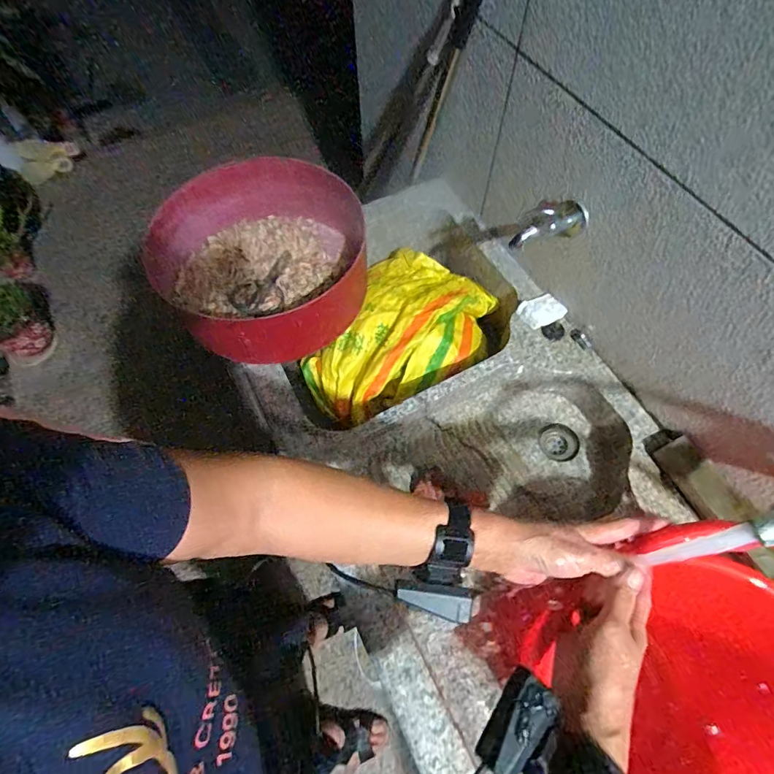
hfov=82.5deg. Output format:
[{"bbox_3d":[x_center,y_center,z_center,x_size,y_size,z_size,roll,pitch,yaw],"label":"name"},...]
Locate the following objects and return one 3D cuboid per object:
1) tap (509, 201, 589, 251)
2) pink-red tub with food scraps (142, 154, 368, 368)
[{"bbox_3d":[0.233,-0.240,0.642,0.121,0.080,0.041,-21,64,-28],"label":"tap"},{"bbox_3d":[-0.199,-0.214,0.752,0.304,0.150,0.294,-1,64,1],"label":"pink-red tub with food scraps"}]

